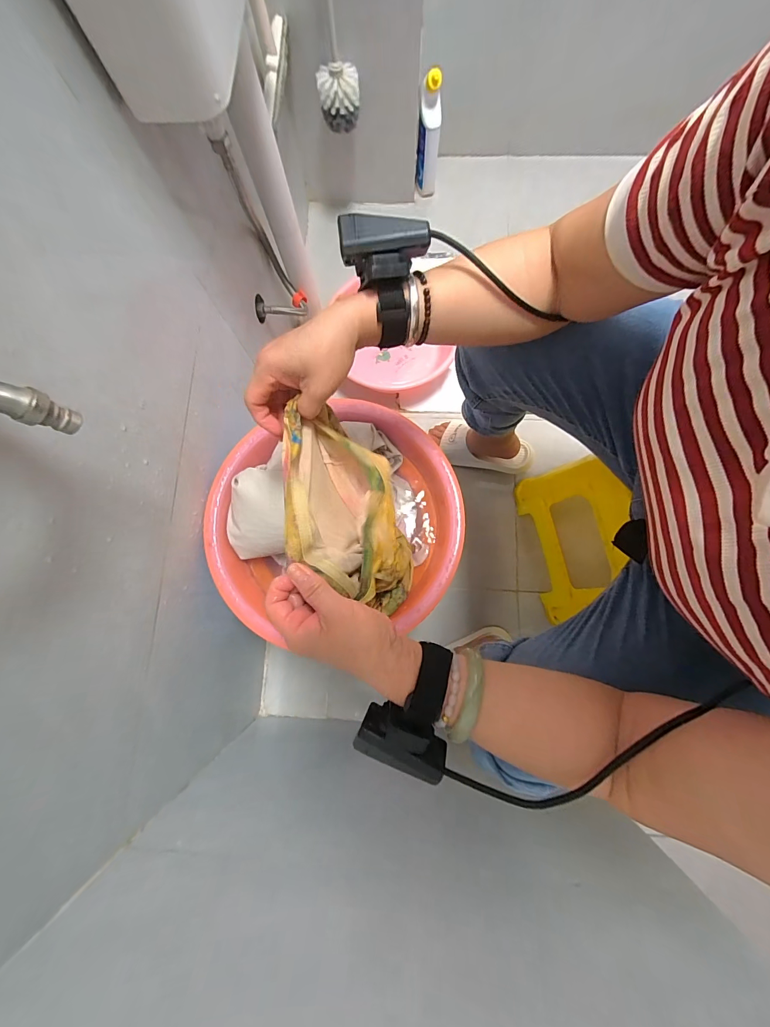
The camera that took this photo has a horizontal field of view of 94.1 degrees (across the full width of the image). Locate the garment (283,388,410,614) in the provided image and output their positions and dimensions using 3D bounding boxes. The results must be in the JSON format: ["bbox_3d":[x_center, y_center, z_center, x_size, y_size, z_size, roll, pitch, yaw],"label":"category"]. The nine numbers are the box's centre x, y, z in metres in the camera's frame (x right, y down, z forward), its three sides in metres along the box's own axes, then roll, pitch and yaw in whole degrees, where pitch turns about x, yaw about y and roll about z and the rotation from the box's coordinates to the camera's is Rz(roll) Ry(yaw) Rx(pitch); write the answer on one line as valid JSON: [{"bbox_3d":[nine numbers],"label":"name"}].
[{"bbox_3d":[-0.034,0.009,0.400,0.100,0.213,0.204,-16,79,-2],"label":"garment"}]

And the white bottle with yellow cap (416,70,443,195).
[{"bbox_3d":[0.102,-0.867,0.839,0.053,0.222,0.083,2,79,2],"label":"white bottle with yellow cap"}]

